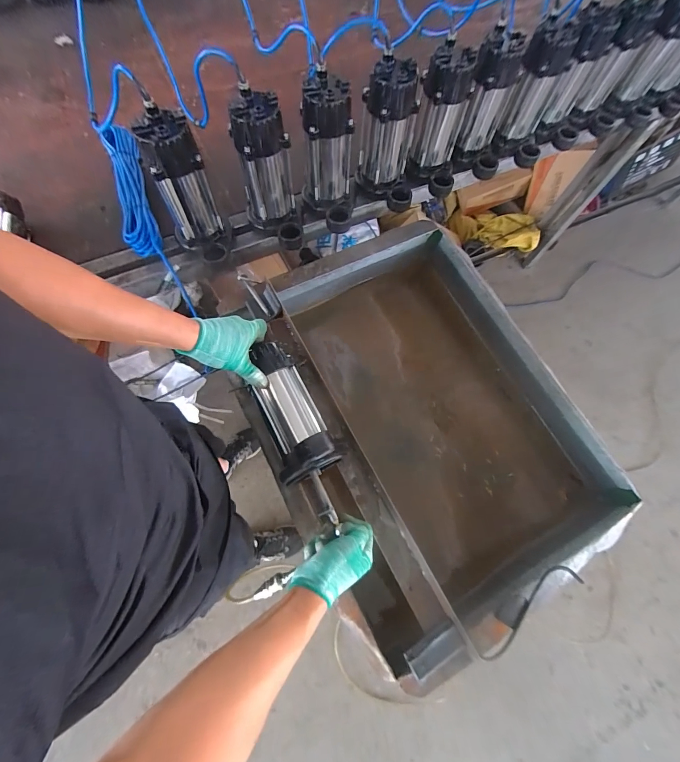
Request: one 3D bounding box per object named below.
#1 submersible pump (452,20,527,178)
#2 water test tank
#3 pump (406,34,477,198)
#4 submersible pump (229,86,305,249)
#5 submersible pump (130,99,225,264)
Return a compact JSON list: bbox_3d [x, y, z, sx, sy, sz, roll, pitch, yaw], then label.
[{"bbox_3d":[0.341,-0.612,0.768,0.131,0.230,0.124,16,70,2],"label":"submersible pump"},{"bbox_3d":[0.146,0.074,0.747,0.587,0.264,0.771,-26,74,-12],"label":"water test tank"},{"bbox_3d":[0.223,-0.561,0.739,0.125,0.230,0.120,9,70,0],"label":"pump"},{"bbox_3d":[-0.146,-0.407,0.675,0.111,0.249,0.183,-13,72,-8],"label":"submersible pump"},{"bbox_3d":[-0.283,-0.343,0.627,0.104,0.216,0.148,-27,74,-12],"label":"submersible pump"}]

